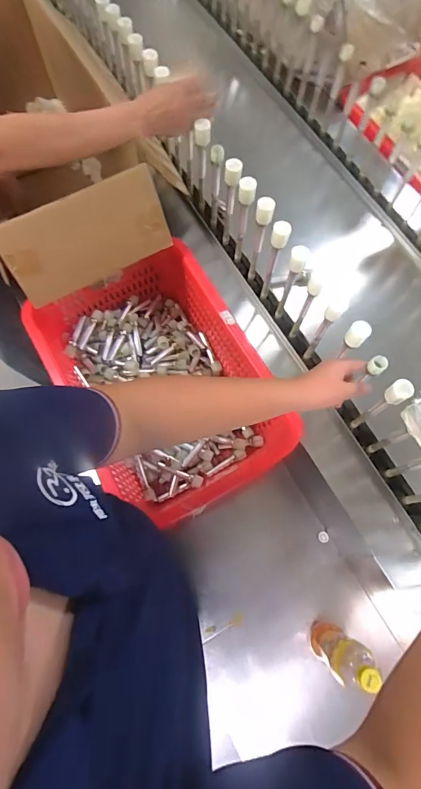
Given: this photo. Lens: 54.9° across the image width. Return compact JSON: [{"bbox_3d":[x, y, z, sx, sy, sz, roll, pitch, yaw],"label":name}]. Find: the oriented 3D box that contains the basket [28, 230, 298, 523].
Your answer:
[{"bbox_3d":[-0.091,-0.022,0.840,0.350,0.150,0.499,-28,74,-8],"label":"basket"}]

